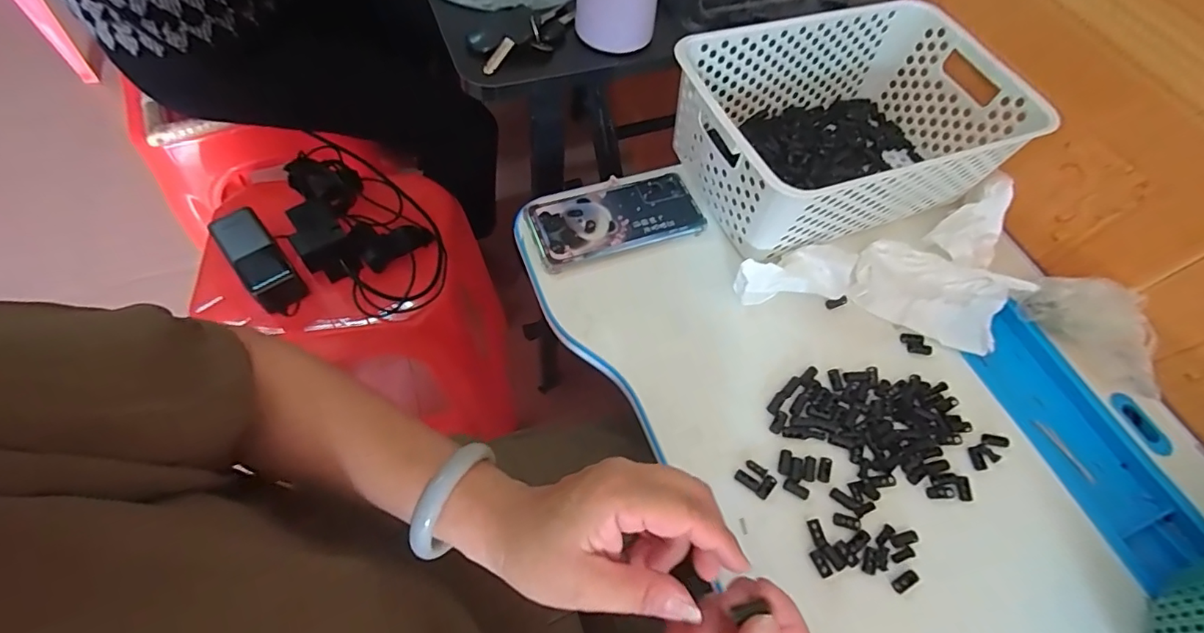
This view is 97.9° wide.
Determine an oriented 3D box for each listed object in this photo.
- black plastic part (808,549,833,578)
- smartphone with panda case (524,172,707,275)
[{"bbox_3d":[0.154,0.174,0.368,0.008,0.004,0.018,-17,64,-13],"label":"black plastic part"},{"bbox_3d":[0.014,-0.095,0.495,0.162,0.007,0.075,-17,64,-13],"label":"smartphone with panda case"}]

